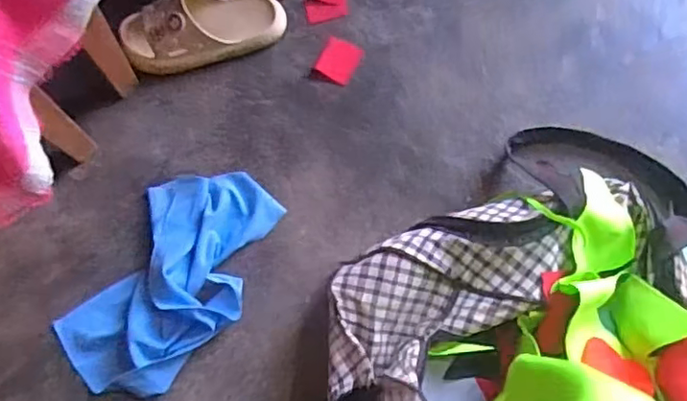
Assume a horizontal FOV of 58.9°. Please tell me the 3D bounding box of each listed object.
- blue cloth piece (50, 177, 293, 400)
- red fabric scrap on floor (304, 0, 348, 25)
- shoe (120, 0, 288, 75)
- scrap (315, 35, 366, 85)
[{"bbox_3d":[-0.195,0.086,0.703,0.170,0.032,0.288,27,73,11],"label":"blue cloth piece"},{"bbox_3d":[-0.022,-0.288,0.849,0.059,0.006,0.092,3,70,2],"label":"red fabric scrap on floor"},{"bbox_3d":[-0.186,-0.231,0.814,0.214,0.063,0.086,-11,70,-3],"label":"shoe"},{"bbox_3d":[-0.006,-0.188,0.813,0.054,0.005,0.058,30,73,11],"label":"scrap"}]

